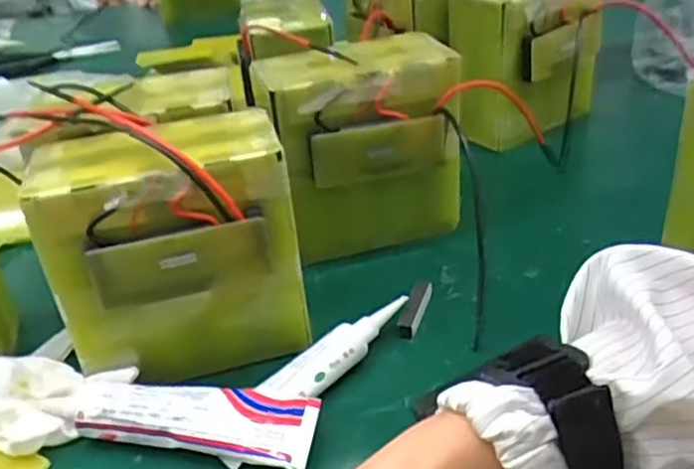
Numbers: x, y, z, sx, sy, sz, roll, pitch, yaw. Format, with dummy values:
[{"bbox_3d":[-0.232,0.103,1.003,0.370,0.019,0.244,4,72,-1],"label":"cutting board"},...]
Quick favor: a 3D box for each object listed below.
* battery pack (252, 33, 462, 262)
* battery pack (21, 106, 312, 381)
[{"bbox_3d":[0.017,-0.066,0.531,0.147,0.151,0.082,-11,33,-8],"label":"battery pack"},{"bbox_3d":[-0.104,0.002,0.424,0.142,0.135,0.112,-12,33,-10],"label":"battery pack"}]

